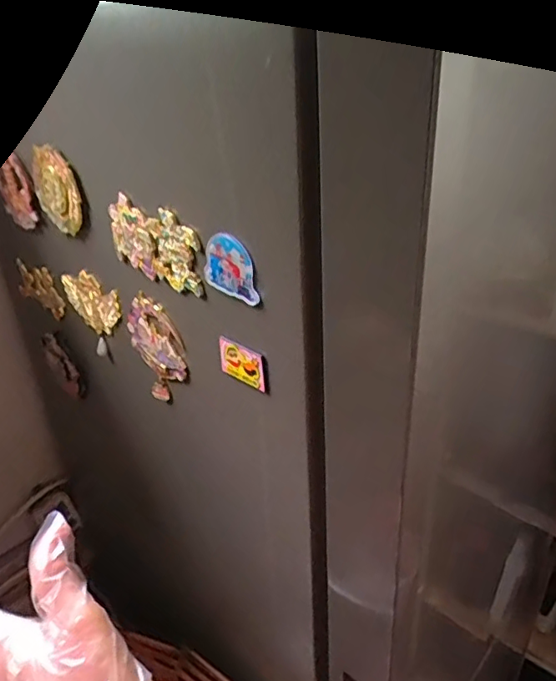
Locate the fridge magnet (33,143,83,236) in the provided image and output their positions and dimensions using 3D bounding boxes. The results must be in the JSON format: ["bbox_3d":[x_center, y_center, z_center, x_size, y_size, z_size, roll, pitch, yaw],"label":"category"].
[{"bbox_3d":[-0.189,-0.128,0.474,0.010,0.069,0.071,-25,37,-35],"label":"fridge magnet"}]

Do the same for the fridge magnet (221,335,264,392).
[{"bbox_3d":[-0.026,0.016,0.396,0.042,0.031,0.004,22,38,36],"label":"fridge magnet"}]

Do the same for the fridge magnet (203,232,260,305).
[{"bbox_3d":[-0.032,-0.049,0.360,0.049,0.041,0.004,24,39,38],"label":"fridge magnet"}]

